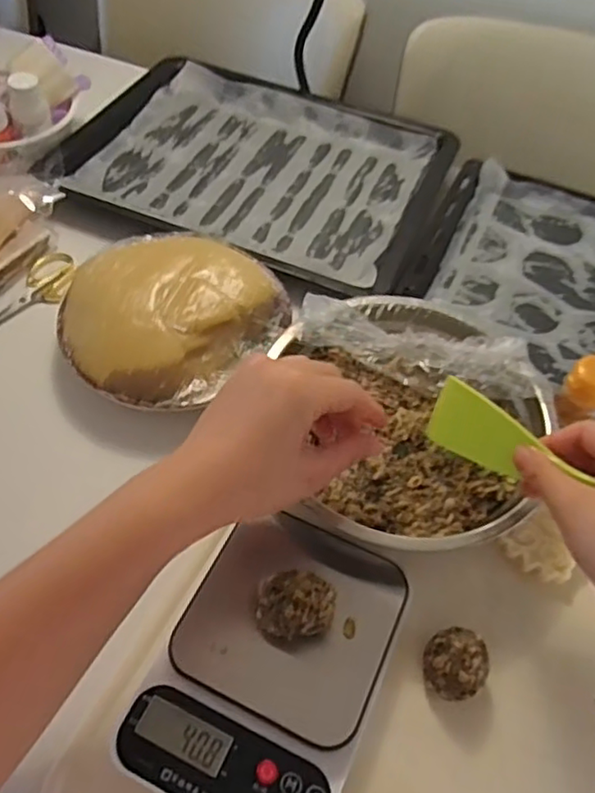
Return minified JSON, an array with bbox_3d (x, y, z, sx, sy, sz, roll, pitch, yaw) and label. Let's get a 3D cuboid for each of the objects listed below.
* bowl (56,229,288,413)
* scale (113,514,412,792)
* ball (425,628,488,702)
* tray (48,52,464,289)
[{"bbox_3d":[-0.108,-0.068,0.549,0.163,0.067,0.183,31,58,18],"label":"bowl"},{"bbox_3d":[-0.015,0.170,0.402,0.128,0.037,0.179,23,56,13],"label":"scale"},{"bbox_3d":[0.099,0.172,0.402,0.035,0.036,0.041,12,55,5],"label":"ball"},{"bbox_3d":[-0.042,-0.259,0.716,0.392,0.036,0.315,19,56,10],"label":"tray"}]

